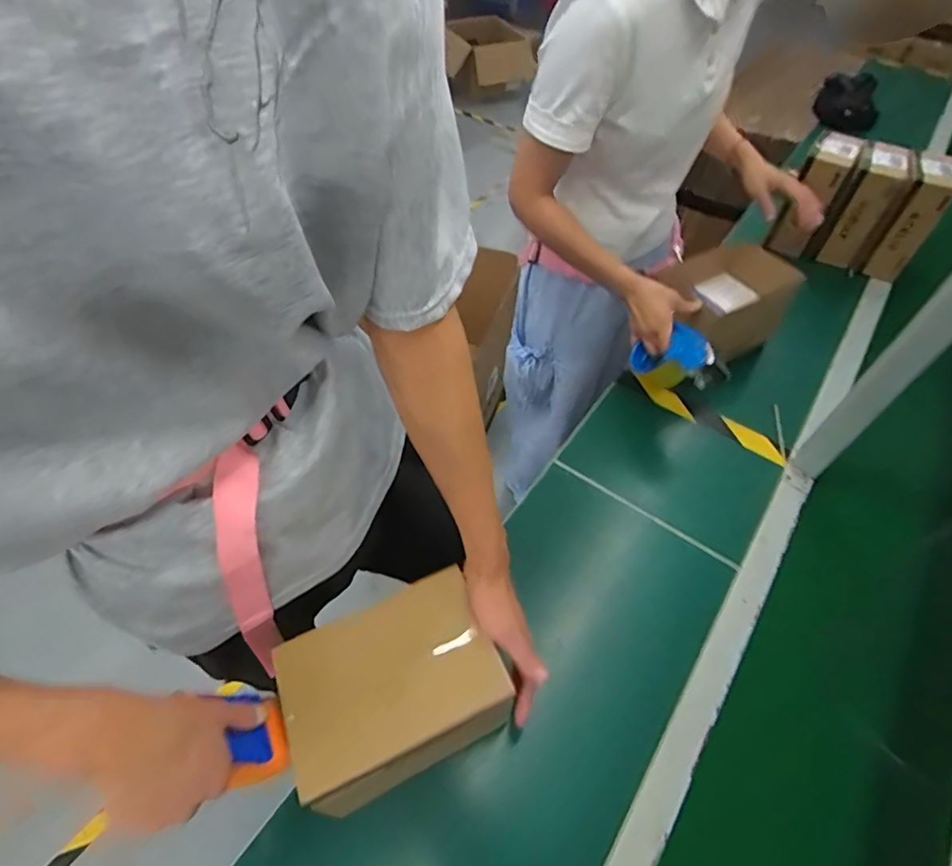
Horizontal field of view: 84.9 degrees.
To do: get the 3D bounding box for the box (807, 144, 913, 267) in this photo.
[{"bbox_3d":[0.861,-0.503,1.174,0.103,0.215,0.142,33,60,23],"label":"box"}]

